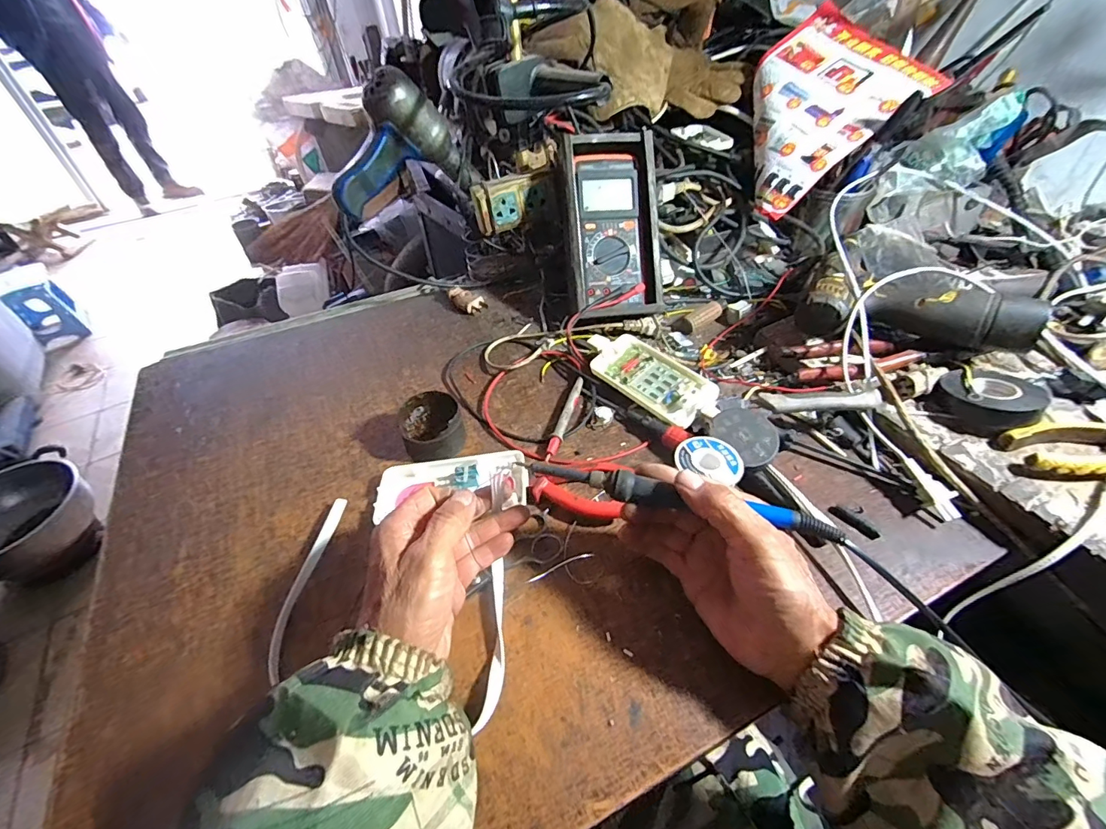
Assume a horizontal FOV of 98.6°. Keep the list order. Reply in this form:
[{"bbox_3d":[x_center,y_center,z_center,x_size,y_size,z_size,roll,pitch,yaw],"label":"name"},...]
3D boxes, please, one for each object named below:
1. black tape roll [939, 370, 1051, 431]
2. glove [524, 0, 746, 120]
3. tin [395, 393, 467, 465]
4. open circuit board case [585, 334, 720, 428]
[{"bbox_3d":[0.394,-0.016,0.430,0.070,0.033,0.070,-36,53,-27],"label":"black tape roll"},{"bbox_3d":[0.122,-0.511,0.684,0.307,0.089,0.184,-16,89,-26],"label":"glove"},{"bbox_3d":[-0.116,0.010,0.455,0.057,0.035,0.067,-22,48,-16],"label":"tin"},{"bbox_3d":[0.097,-0.040,0.488,0.060,0.017,0.155,-34,52,-26],"label":"open circuit board case"}]

